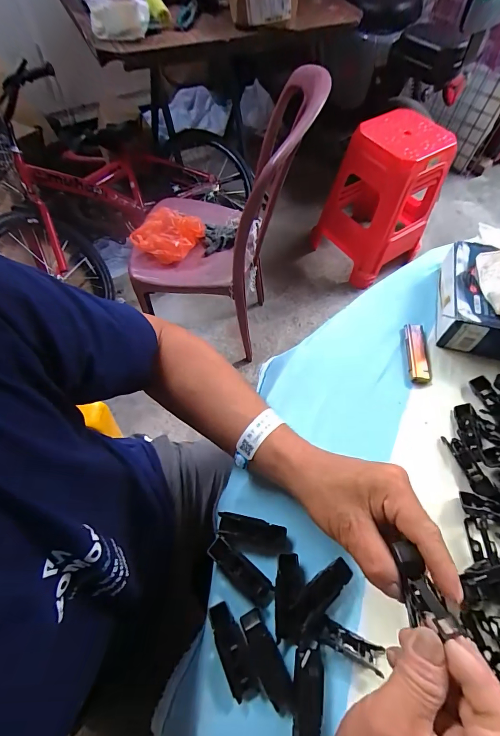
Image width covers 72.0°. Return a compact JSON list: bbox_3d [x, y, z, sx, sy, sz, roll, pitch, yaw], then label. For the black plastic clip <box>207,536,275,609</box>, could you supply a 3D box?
[{"bbox_3d":[-0.009,0.187,0.316,0.070,0.008,0.022,36,68,17],"label":"black plastic clip"}]

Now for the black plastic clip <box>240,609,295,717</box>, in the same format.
[{"bbox_3d":[0.014,0.245,0.289,0.023,0.009,0.072,-24,65,-13],"label":"black plastic clip"}]

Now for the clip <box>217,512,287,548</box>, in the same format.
[{"bbox_3d":[0.002,0.158,0.333,0.065,0.013,0.023,9,63,5],"label":"clip"}]

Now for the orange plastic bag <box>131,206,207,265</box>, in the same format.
[{"bbox_3d":[-0.247,-0.395,1.031,0.176,0.070,0.157,22,64,11],"label":"orange plastic bag"}]

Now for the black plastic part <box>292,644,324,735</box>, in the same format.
[{"bbox_3d":[0.047,0.261,0.273,0.023,0.013,0.063,6,62,3],"label":"black plastic part"}]

